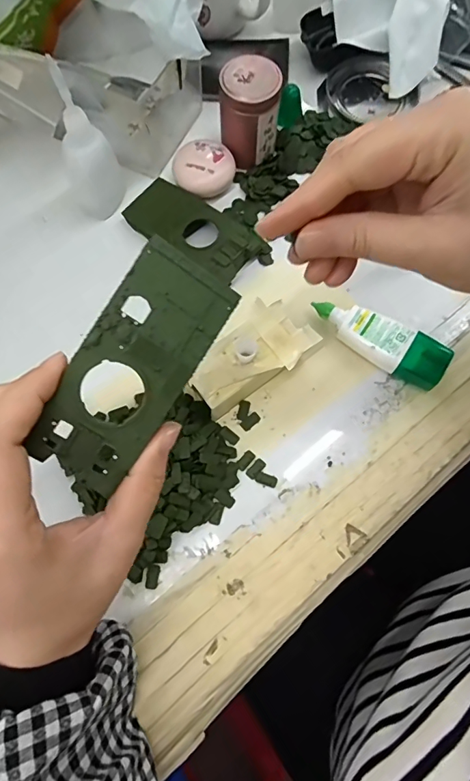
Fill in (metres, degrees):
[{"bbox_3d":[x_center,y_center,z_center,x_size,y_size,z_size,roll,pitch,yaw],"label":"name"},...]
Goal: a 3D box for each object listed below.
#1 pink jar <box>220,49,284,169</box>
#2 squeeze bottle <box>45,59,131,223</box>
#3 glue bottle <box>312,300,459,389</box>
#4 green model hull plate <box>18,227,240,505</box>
[{"bbox_3d":[0.012,-0.212,0.351,0.046,0.061,0.042,7,73,2],"label":"pink jar"},{"bbox_3d":[-0.104,-0.170,0.320,0.039,0.094,0.044,-16,74,-4],"label":"squeeze bottle"},{"bbox_3d":[0.099,-0.034,0.320,0.095,0.024,0.033,28,75,8],"label":"glue bottle"},{"bbox_3d":[-0.043,-0.009,0.193,0.045,0.004,0.103,34,89,-16],"label":"green model hull plate"}]

